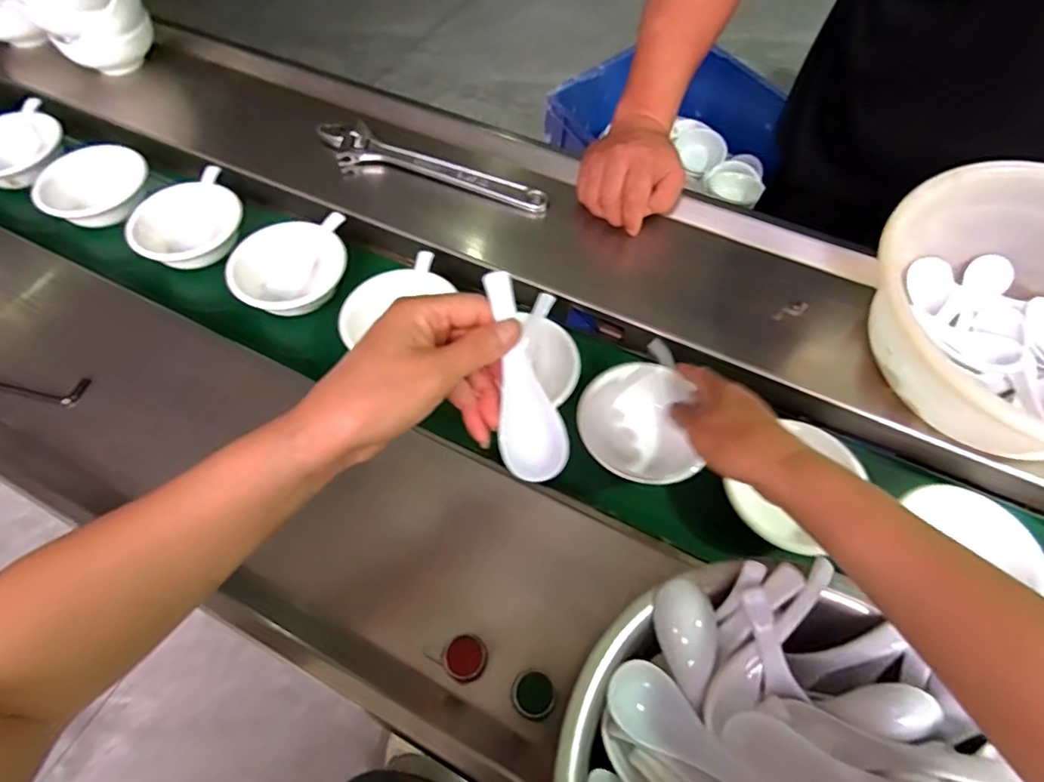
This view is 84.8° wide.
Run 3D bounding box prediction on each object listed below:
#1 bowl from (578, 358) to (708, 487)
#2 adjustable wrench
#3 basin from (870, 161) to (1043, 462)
[{"bbox_3d":[0.100,0.029,0.504,0.098,0.040,0.103,2,62,-3],"label":"bowl"},{"bbox_3d":[-0.106,-0.250,0.650,0.281,0.016,0.058,22,63,8],"label":"adjustable wrench"},{"bbox_3d":[0.423,-0.066,0.475,0.229,0.106,0.222,7,62,0],"label":"basin"}]

